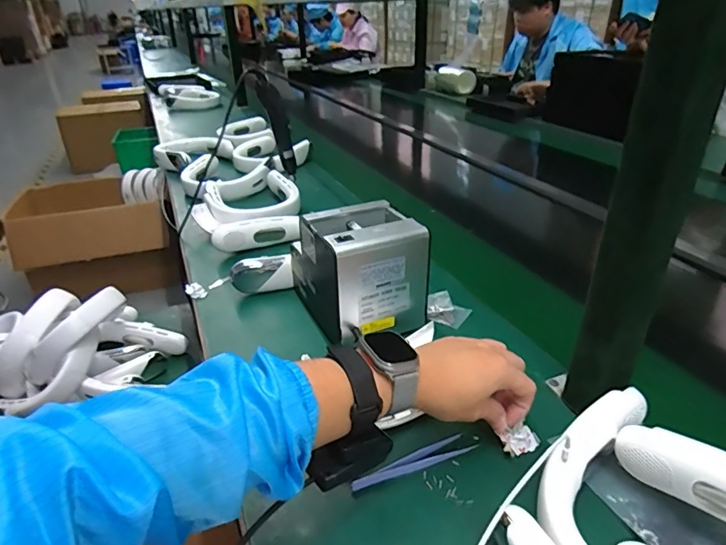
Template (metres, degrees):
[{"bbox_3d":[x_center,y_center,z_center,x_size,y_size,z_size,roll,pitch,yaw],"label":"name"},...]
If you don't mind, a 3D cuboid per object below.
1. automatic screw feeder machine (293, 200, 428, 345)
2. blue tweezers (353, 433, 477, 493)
[{"bbox_3d":[0.004,-0.005,0.631,0.131,0.138,0.124,-15,32,-22],"label":"automatic screw feeder machine"},{"bbox_3d":[0.048,0.177,0.449,0.124,0.008,0.021,-14,31,-20],"label":"blue tweezers"}]

